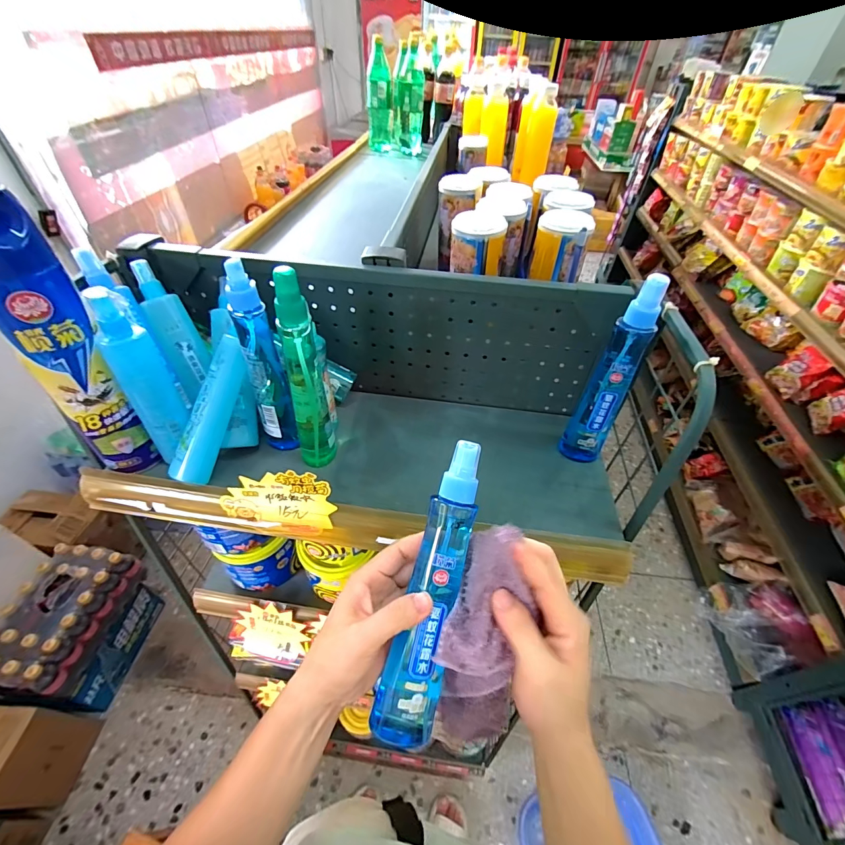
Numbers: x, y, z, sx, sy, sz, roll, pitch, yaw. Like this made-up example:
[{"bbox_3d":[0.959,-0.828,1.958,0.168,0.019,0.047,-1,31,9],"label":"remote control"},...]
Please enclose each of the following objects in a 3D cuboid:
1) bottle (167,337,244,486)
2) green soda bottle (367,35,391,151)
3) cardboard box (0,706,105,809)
[{"bbox_3d":[-0.234,-0.013,0.429,0.031,0.037,0.164,18,89,14],"label":"bottle"},{"bbox_3d":[-0.129,-0.952,1.140,0.071,0.238,0.073,-4,47,-6],"label":"green soda bottle"},{"bbox_3d":[-1.085,0.867,1.003,0.238,0.327,0.184,3,46,0],"label":"cardboard box"}]

